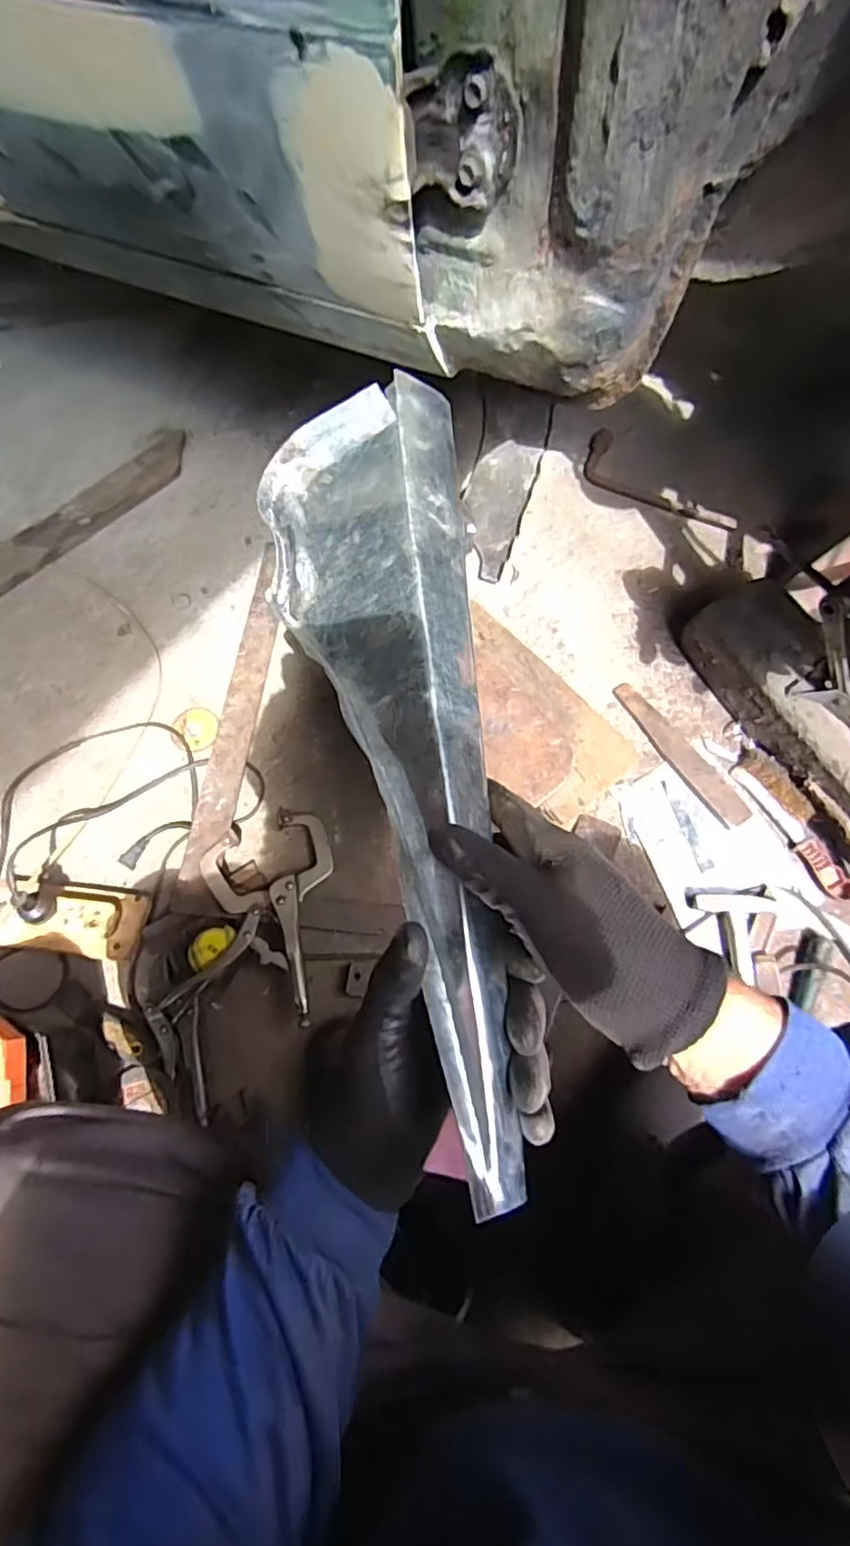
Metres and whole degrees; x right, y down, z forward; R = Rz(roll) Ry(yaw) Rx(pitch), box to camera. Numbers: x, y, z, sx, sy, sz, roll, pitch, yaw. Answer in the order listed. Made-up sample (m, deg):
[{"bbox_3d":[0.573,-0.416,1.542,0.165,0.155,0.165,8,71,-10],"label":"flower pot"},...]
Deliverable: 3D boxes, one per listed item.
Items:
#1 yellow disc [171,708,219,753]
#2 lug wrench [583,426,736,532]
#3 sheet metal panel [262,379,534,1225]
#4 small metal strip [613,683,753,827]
[{"bbox_3d":[-0.329,-0.061,0.893,0.065,0.008,0.061,0,69,0],"label":"yellow disc"},{"bbox_3d":[0.395,-0.486,1.039,0.280,0.025,0.087,30,71,11],"label":"lug wrench"},{"bbox_3d":[-0.012,-0.043,0.401,0.144,0.051,0.535,-10,67,-4],"label":"sheet metal panel"},{"bbox_3d":[0.358,-0.031,0.874,0.046,0.009,0.248,-33,72,-12],"label":"small metal strip"}]

